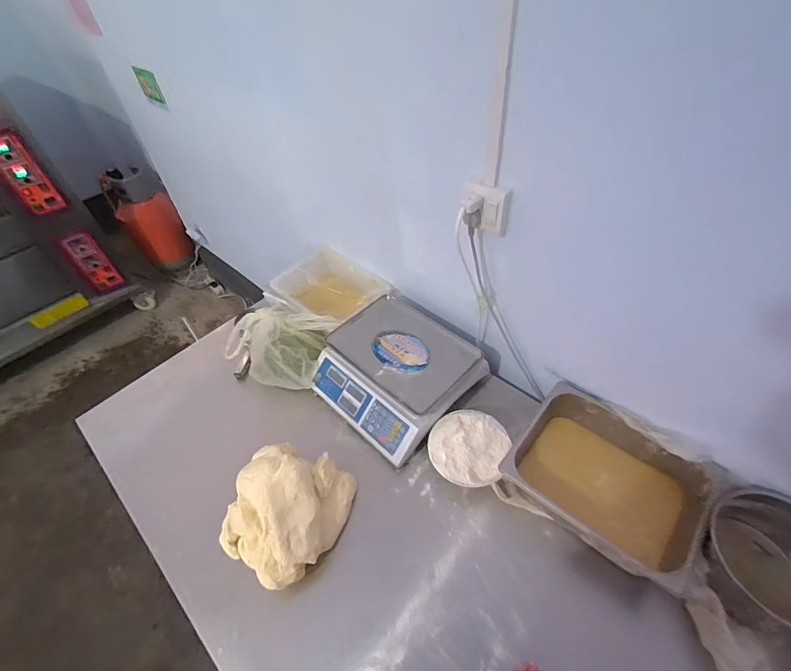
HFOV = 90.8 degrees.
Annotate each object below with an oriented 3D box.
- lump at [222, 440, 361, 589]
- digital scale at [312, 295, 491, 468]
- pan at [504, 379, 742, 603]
[{"bbox_3d":[-0.220,0.336,0.765,0.223,0.111,0.236,18,52,20],"label":"lump"},{"bbox_3d":[-0.006,0.083,0.956,0.356,0.102,0.318,33,58,30],"label":"digital scale"},{"bbox_3d":[0.408,0.283,0.765,0.333,0.106,0.260,30,57,28],"label":"pan"}]

